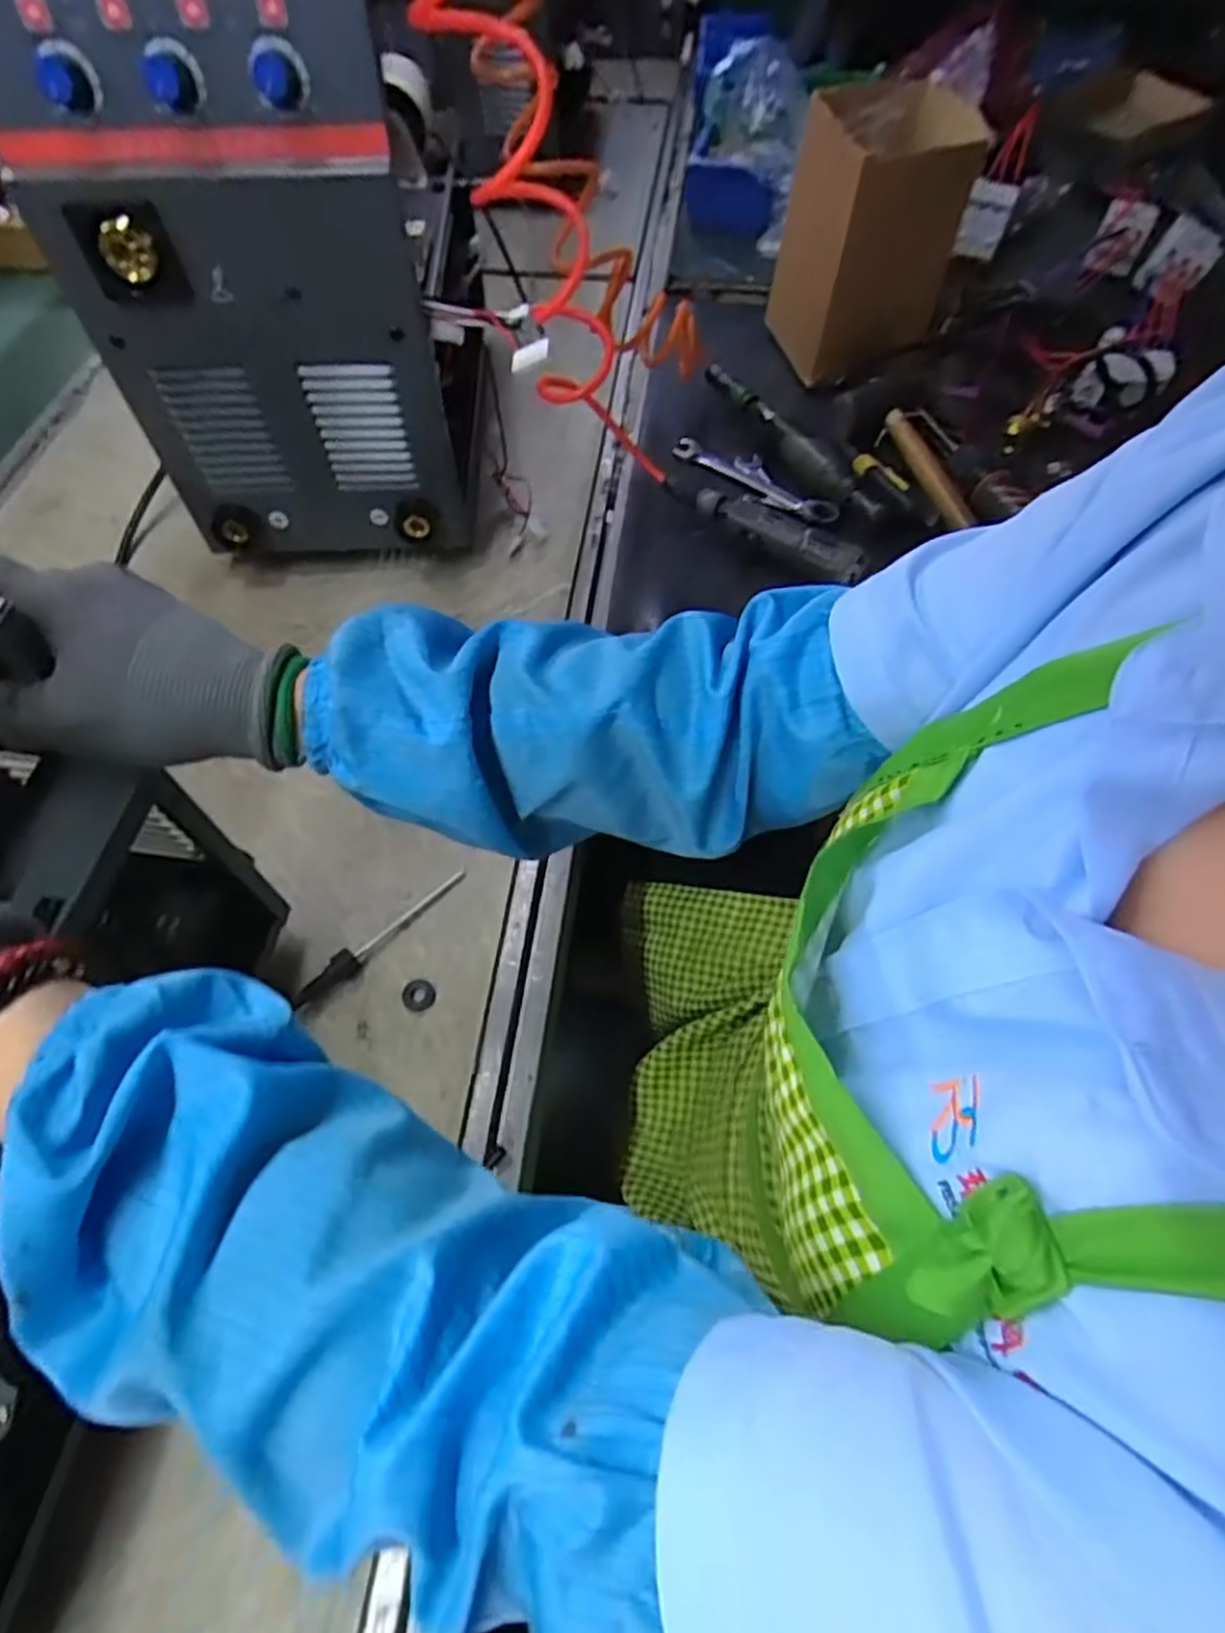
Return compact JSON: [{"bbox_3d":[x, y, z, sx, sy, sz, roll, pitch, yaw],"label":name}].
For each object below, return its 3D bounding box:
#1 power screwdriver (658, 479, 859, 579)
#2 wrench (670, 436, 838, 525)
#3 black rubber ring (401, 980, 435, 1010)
[{"bbox_3d":[0.142,-0.276,0.714,0.206,0.029,0.040,36,66,19],"label":"power screwdriver"},{"bbox_3d":[0.144,-0.347,0.780,0.198,0.015,0.039,37,66,20],"label":"wrench"},{"bbox_3d":[-0.134,0.124,0.524,0.023,0.004,0.022,0,59,0],"label":"black rubber ring"}]

